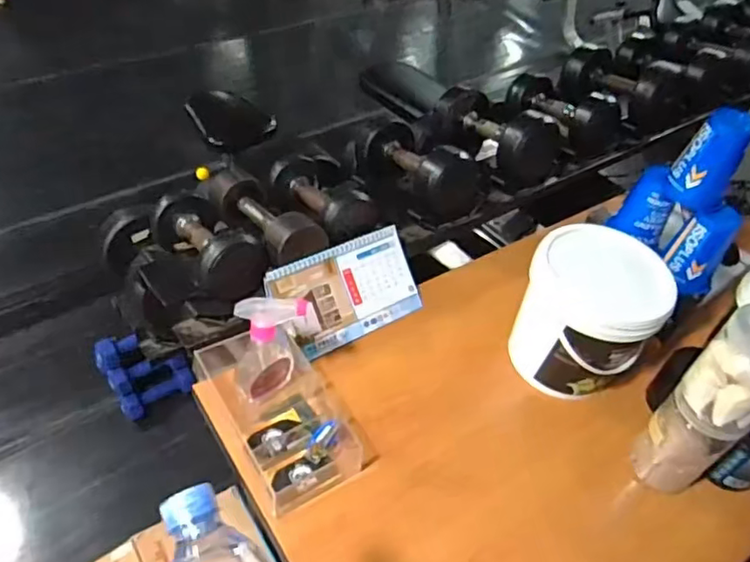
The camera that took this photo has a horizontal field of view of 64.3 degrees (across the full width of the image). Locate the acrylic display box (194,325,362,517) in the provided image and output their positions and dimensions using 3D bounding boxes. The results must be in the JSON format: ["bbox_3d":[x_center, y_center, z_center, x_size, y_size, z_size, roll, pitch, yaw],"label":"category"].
[{"bbox_3d":[-0.121,0.167,0.821,0.151,0.106,0.246,-23,53,-27],"label":"acrylic display box"}]

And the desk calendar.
[{"bbox_3d":[-0.039,0.015,0.969,0.248,0.109,0.100,-24,51,-29],"label":"desk calendar"}]

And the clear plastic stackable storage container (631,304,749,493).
[{"bbox_3d":[0.430,0.164,0.762,0.083,0.295,0.091,-30,57,-31],"label":"clear plastic stackable storage container"}]

